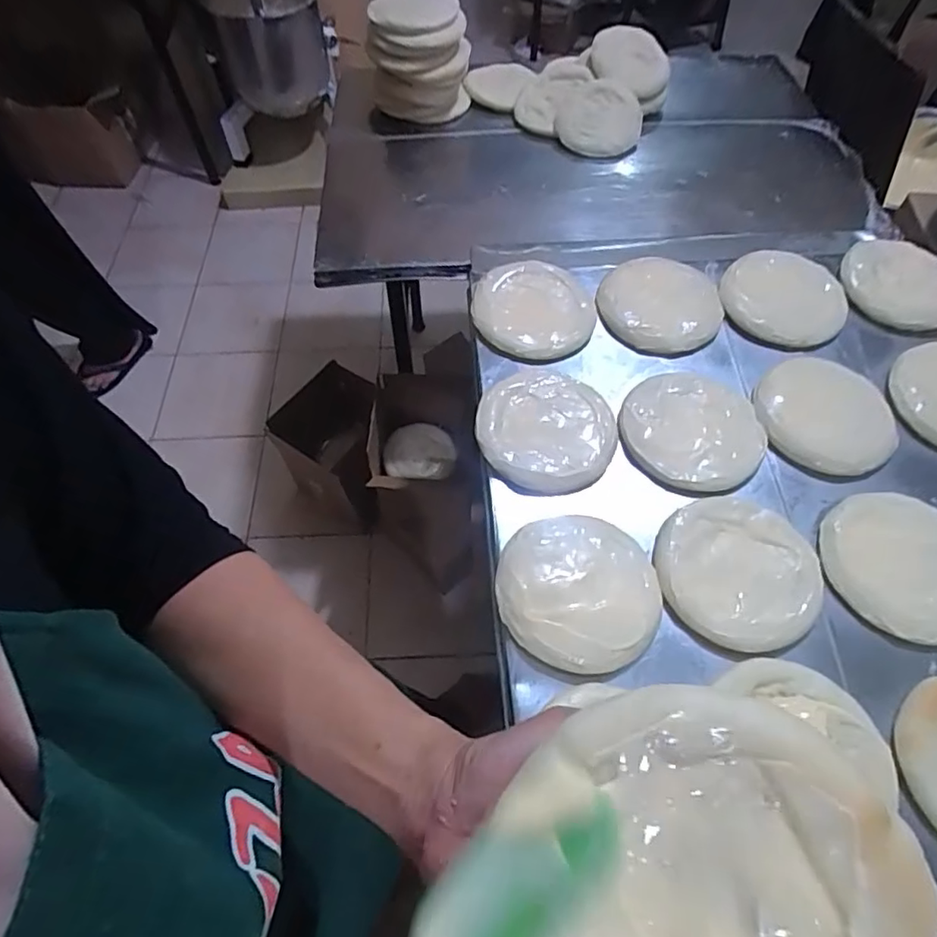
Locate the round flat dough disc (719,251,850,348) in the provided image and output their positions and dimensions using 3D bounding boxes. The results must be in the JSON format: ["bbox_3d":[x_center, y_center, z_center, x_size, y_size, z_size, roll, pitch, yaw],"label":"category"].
[{"bbox_3d":[0.387,-0.209,0.712,0.141,0.029,0.137,1,59,-2],"label":"round flat dough disc"}]

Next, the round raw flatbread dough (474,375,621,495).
[{"bbox_3d":[0.084,-0.043,0.624,0.145,0.021,0.144,1,59,-2],"label":"round raw flatbread dough"}]

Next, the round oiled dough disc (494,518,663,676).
[{"bbox_3d":[0.099,0.104,0.522,0.139,0.018,0.145,22,61,11],"label":"round oiled dough disc"}]

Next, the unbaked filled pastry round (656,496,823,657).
[{"bbox_3d":[0.255,0.094,0.546,0.149,0.010,0.141,1,59,-2],"label":"unbaked filled pastry round"}]

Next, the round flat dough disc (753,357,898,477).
[{"bbox_3d":[0.387,-0.061,0.630,0.137,0.015,0.145,1,59,-2],"label":"round flat dough disc"}]

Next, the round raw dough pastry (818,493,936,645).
[{"bbox_3d":[0.413,0.085,0.546,0.141,0.013,0.145,1,59,-2],"label":"round raw dough pastry"}]

